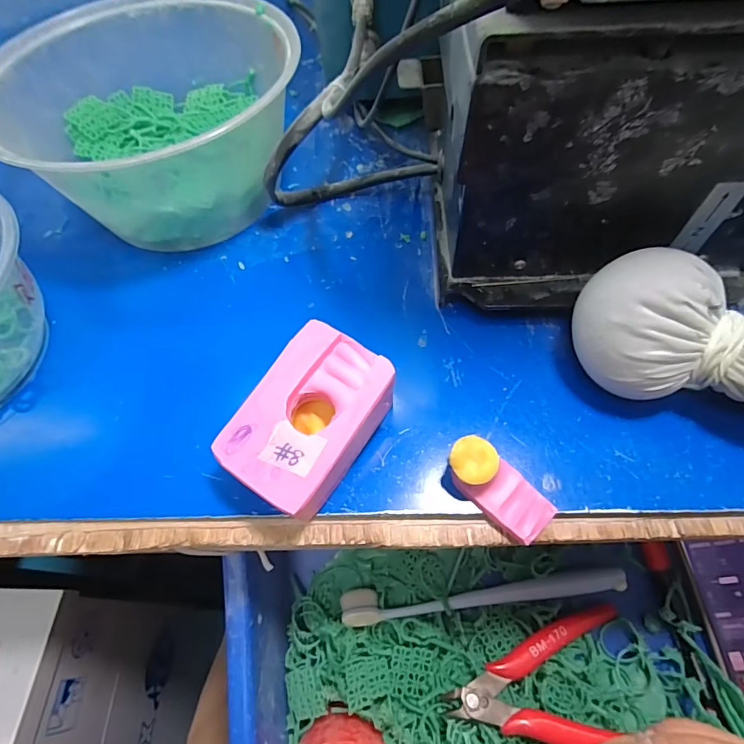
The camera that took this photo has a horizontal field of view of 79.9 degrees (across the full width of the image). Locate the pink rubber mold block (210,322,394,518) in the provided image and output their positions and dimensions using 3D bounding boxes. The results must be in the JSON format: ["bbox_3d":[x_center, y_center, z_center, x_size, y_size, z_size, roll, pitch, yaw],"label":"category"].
[{"bbox_3d":[-0.025,0.021,0.187,0.050,0.035,0.069,29,66,18],"label":"pink rubber mold block"}]

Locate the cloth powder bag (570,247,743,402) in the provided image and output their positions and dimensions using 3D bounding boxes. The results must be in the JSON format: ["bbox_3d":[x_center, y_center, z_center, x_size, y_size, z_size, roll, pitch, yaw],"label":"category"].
[{"bbox_3d":[0.159,0.001,0.178,0.152,0.054,0.052,21,64,14],"label":"cloth powder bag"}]

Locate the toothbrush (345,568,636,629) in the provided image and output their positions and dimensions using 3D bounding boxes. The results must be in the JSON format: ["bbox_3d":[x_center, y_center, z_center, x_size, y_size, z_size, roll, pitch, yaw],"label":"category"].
[{"bbox_3d":[0.073,0.142,0.281,0.182,0.017,0.019,-5,60,0],"label":"toothbrush"}]

